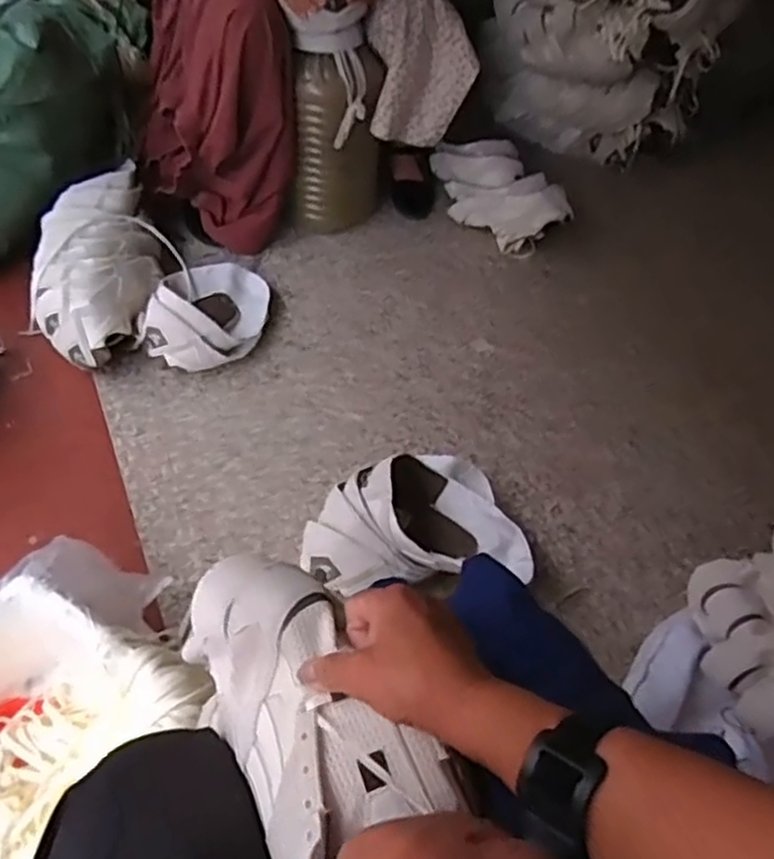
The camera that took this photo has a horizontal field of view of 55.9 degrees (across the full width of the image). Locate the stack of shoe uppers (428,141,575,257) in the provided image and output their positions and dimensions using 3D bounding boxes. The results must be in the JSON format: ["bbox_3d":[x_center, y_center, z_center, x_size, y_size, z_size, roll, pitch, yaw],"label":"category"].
[{"bbox_3d":[0.214,-0.502,1.493,0.156,0.092,0.327,-22,56,-20],"label":"stack of shoe uppers"}]

